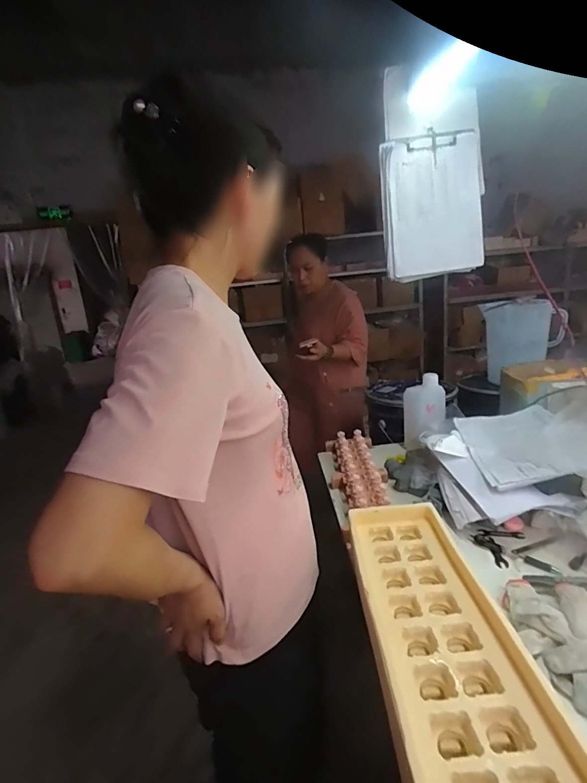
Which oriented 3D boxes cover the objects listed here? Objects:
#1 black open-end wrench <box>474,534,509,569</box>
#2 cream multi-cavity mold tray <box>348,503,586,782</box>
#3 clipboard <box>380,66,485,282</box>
[{"bbox_3d":[0.357,0.281,0.700,0.029,0.012,0.081,-9,16,-8],"label":"black open-end wrench"},{"bbox_3d":[0.178,0.313,0.498,0.168,0.082,0.476,-7,16,-1],"label":"cream multi-cavity mold tray"},{"bbox_3d":[0.325,-0.495,0.918,0.230,0.422,0.032,-6,16,2],"label":"clipboard"}]

